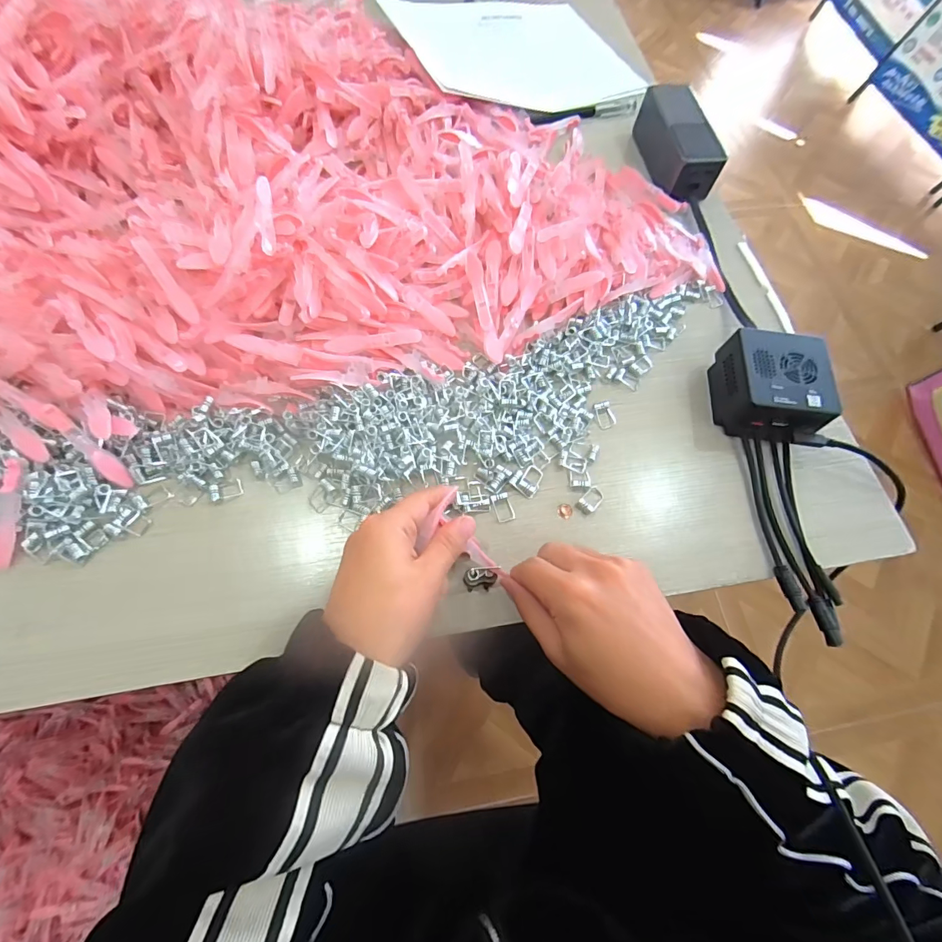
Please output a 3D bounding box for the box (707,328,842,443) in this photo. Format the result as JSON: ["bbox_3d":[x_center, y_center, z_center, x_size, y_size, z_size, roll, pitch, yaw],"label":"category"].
[{"bbox_3d":[0.251,-0.068,0.373,0.075,0.049,0.086,5,68,-2],"label":"box"}]

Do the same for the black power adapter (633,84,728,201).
[{"bbox_3d":[0.230,-0.369,0.495,0.059,0.042,0.138,-5,68,-5],"label":"black power adapter"}]

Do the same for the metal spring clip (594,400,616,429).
[{"bbox_3d":[0.116,-0.048,0.379,0.017,0.006,0.025,-12,69,-8],"label":"metal spring clip"}]

